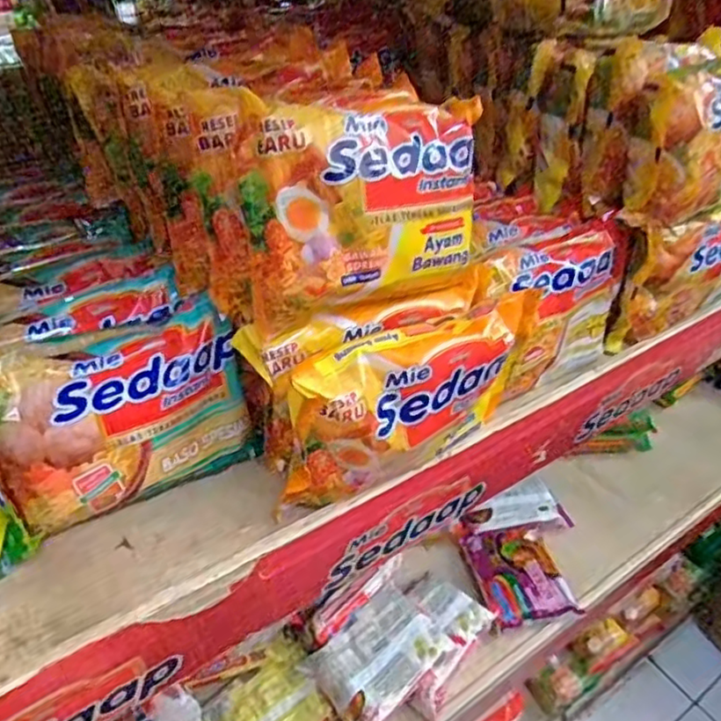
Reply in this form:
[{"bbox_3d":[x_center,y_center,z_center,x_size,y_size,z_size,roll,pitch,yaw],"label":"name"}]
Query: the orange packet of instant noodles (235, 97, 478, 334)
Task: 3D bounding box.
[{"bbox_3d":[0.005,-0.081,0.320,0.126,0.091,0.030,-20,25,-23],"label":"orange packet of instant noodles"}]

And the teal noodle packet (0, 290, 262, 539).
[{"bbox_3d":[-0.123,0.029,0.337,0.130,0.092,0.029,-18,23,-30],"label":"teal noodle packet"}]

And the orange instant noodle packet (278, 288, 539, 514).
[{"bbox_3d":[0.029,0.022,0.343,0.143,0.086,0.035,-25,45,-30],"label":"orange instant noodle packet"}]

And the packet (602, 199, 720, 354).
[{"bbox_3d":[0.246,-0.069,0.473,0.148,0.092,0.030,-25,45,-30],"label":"packet"}]

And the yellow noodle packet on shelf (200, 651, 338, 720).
[{"bbox_3d":[-0.089,0.347,0.627,0.105,0.024,0.089,-26,45,-31],"label":"yellow noodle packet on shelf"}]

